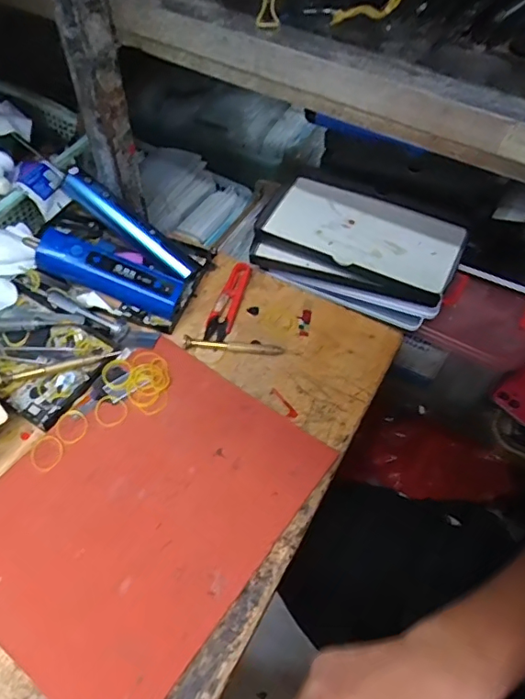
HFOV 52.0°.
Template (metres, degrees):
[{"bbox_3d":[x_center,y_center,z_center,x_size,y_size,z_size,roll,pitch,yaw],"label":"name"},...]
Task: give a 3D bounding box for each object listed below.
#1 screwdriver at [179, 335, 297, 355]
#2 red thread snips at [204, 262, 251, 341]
[{"bbox_3d":[-0.020,-0.003,0.504,0.108,0.004,0.012,5,57,1],"label":"screwdriver"},{"bbox_3d":[-0.034,-0.049,0.529,0.023,0.009,0.094,13,57,6],"label":"red thread snips"}]

